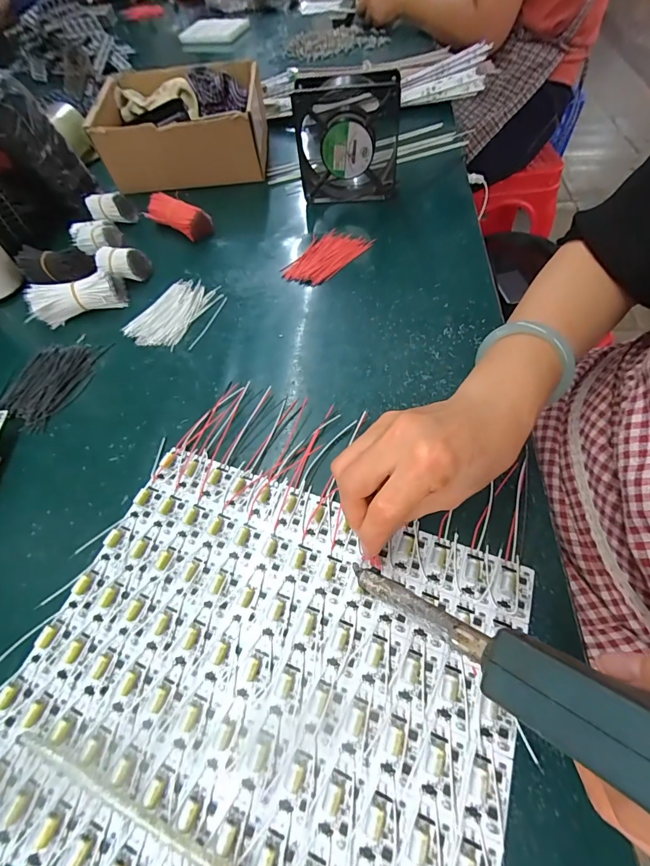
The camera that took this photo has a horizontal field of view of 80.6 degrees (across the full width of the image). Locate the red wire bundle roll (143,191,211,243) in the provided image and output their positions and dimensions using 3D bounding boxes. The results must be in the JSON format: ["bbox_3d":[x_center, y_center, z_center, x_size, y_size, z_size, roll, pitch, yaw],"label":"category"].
[{"bbox_3d":[-0.189,-0.281,0.494,0.095,0.032,0.033,29,65,21],"label":"red wire bundle roll"}]

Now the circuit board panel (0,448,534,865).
[{"bbox_3d":[-0.040,0.149,0.230,0.284,0.011,0.244,17,61,15],"label":"circuit board panel"}]

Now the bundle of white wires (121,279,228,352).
[{"bbox_3d":[-0.159,-0.131,0.418,0.083,0.006,0.100,21,62,17],"label":"bundle of white wires"}]

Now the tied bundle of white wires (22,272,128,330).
[{"bbox_3d":[-0.273,-0.150,0.422,0.094,0.034,0.038,-22,59,-9],"label":"tied bundle of white wires"}]

